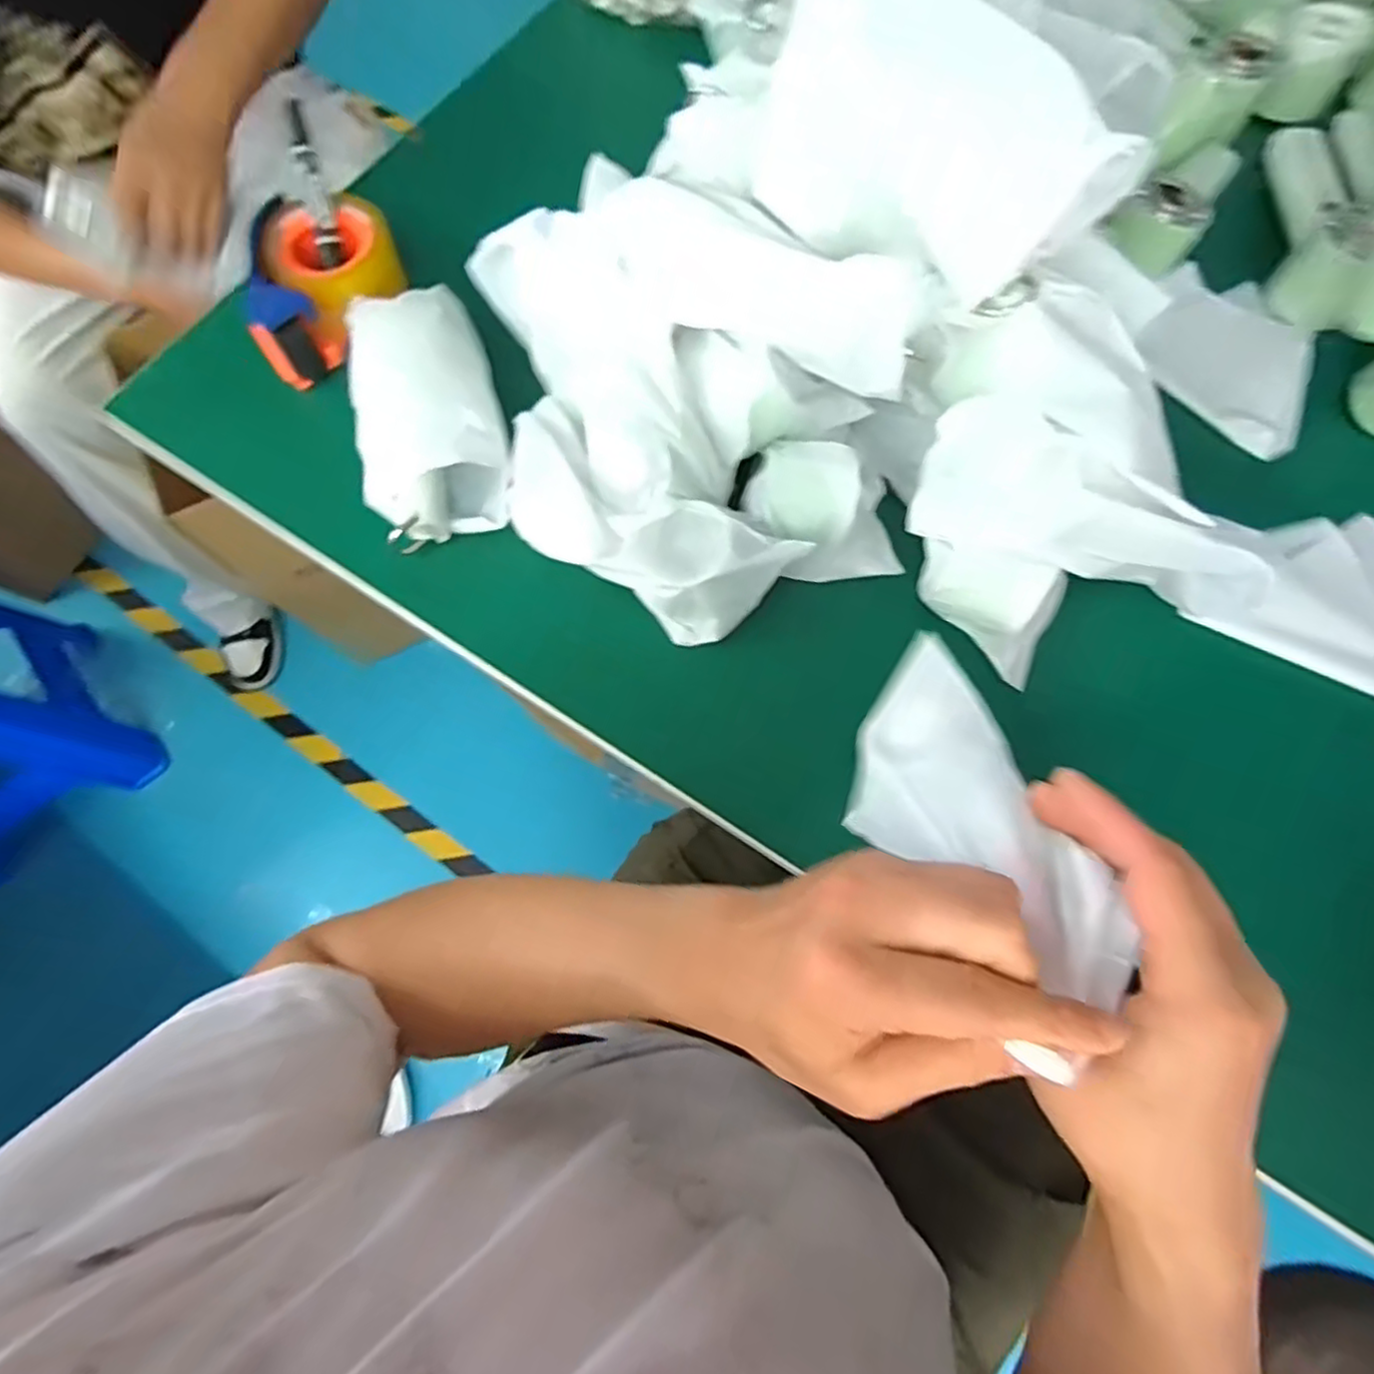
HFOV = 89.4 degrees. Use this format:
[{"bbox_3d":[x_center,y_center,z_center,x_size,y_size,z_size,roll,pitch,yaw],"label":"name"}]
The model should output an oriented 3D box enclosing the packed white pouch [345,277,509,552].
[{"bbox_3d":[-0.185,-0.199,0.493,0.099,0.079,0.185,-17,74,-5],"label":"packed white pouch"}]

